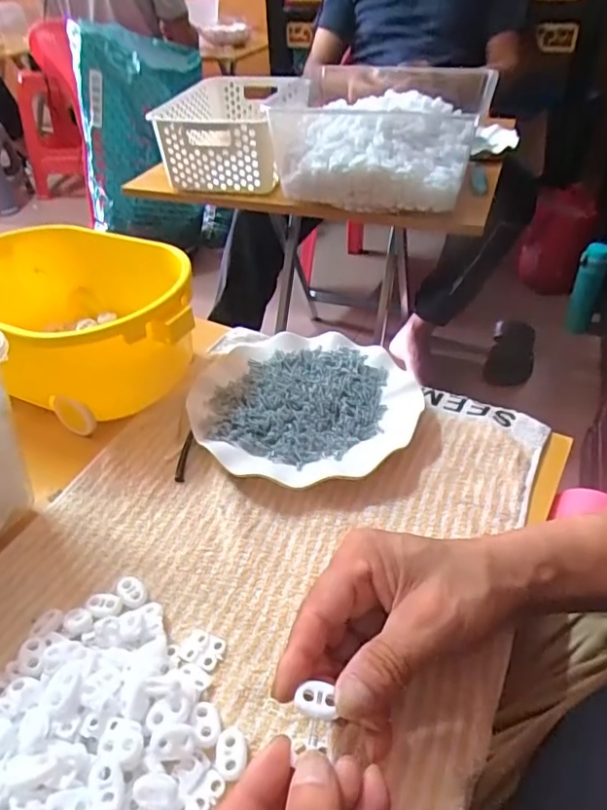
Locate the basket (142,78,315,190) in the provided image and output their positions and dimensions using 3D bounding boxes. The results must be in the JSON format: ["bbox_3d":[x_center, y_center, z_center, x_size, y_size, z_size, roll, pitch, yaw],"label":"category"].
[{"bbox_3d":[-0.118,-0.478,0.981,0.207,0.108,0.326,4,40,9],"label":"basket"}]

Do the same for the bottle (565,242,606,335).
[{"bbox_3d":[0.723,-0.293,1.433,0.065,0.215,0.084,18,44,24],"label":"bottle"}]

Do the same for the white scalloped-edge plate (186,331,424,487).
[{"bbox_3d":[0.000,-0.007,0.483,0.182,0.025,0.194,-2,39,1],"label":"white scalloped-edge plate"}]

